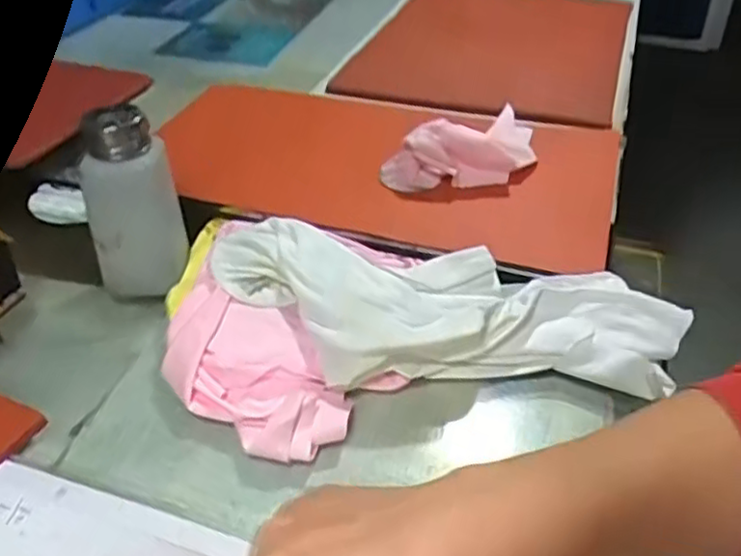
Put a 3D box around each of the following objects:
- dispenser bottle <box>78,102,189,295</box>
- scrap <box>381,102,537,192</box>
[{"bbox_3d":[-0.157,-0.043,0.463,0.053,0.132,0.050,-4,37,-5],"label":"dispenser bottle"},{"bbox_3d":[0.069,-0.099,0.535,0.118,0.064,0.042,1,37,2],"label":"scrap"}]

